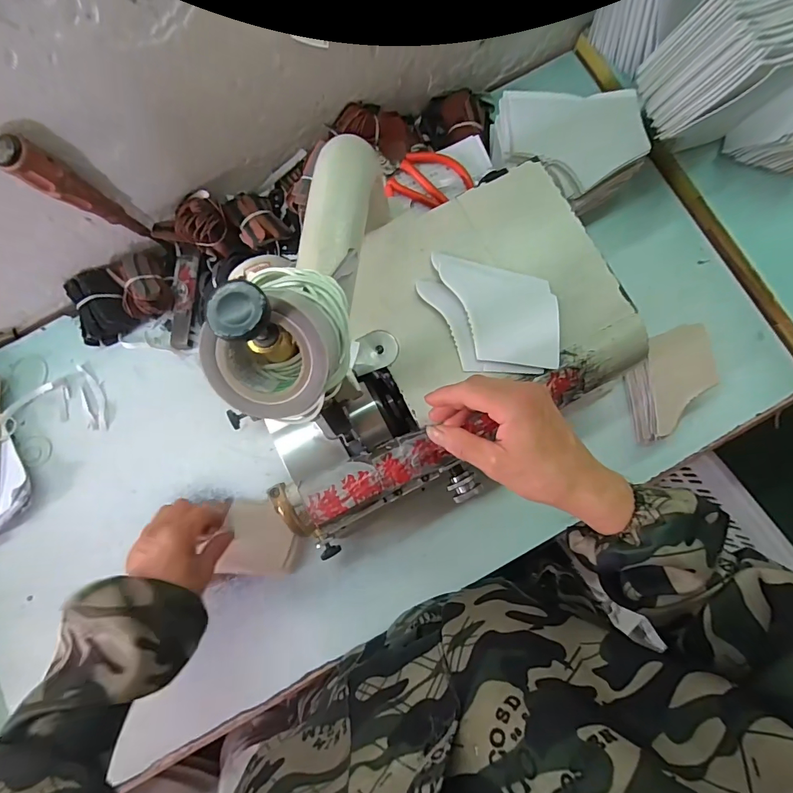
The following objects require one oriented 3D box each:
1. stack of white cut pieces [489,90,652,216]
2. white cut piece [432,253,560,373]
[{"bbox_3d":[0.198,-0.281,0.508,0.169,0.068,0.126,1,83,4],"label":"stack of white cut pieces"},{"bbox_3d":[0.088,-0.076,0.380,0.114,0.007,0.087,8,82,4],"label":"white cut piece"}]

